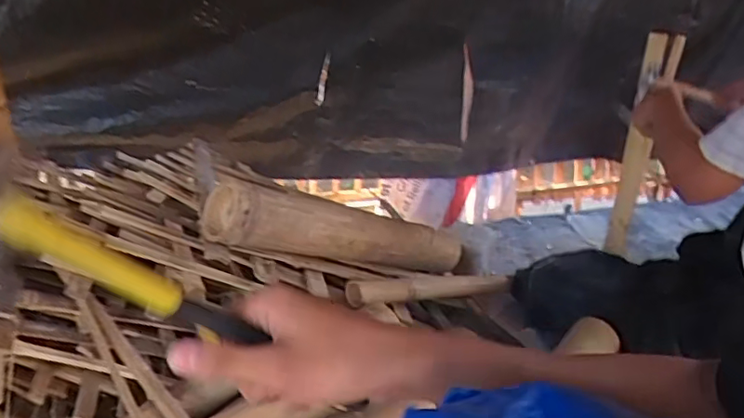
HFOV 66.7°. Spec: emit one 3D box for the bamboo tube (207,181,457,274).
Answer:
[{"bbox_3d":[-0.031,0.043,0.937,0.516,0.091,0.085,14,8,-46],"label":"bamboo tube"}]

